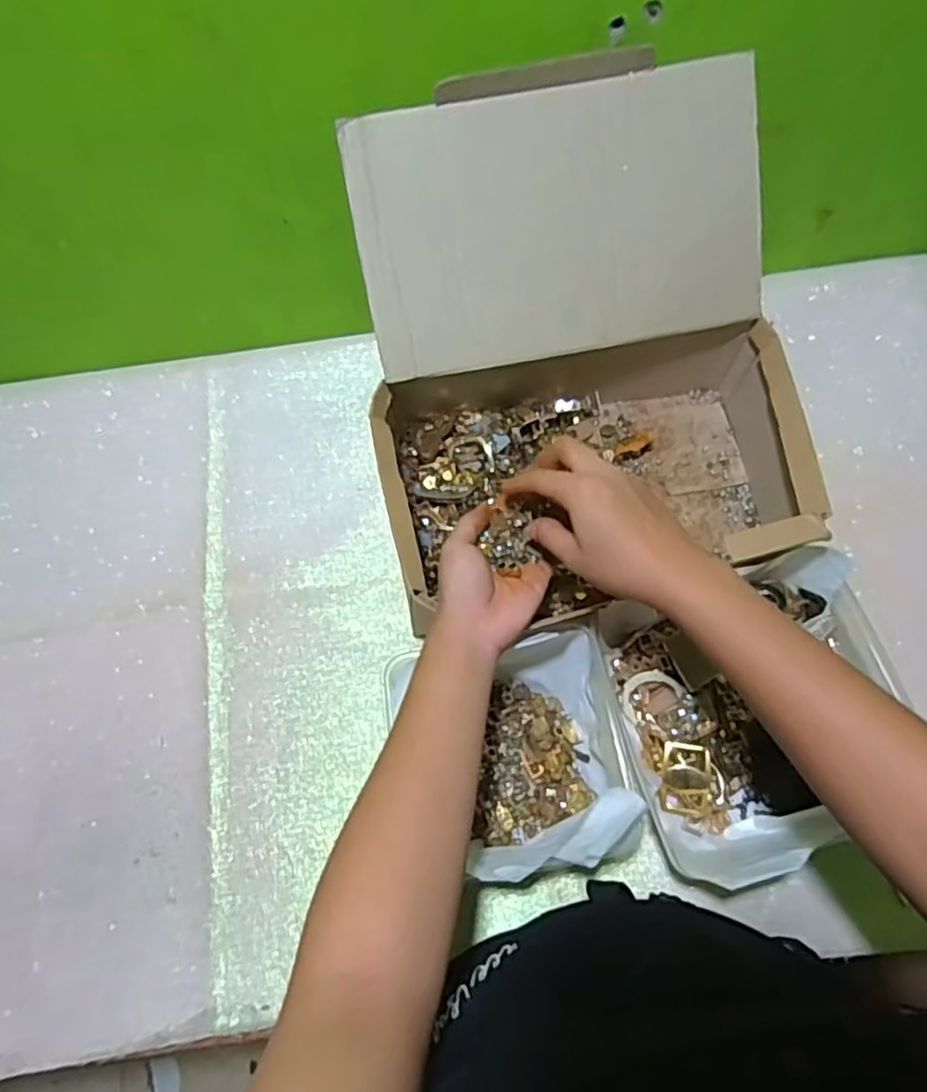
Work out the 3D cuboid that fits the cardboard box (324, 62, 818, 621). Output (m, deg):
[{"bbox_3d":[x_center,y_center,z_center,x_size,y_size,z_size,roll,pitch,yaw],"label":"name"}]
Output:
[{"bbox_3d":[0.091,-0.140,0.541,0.326,0.229,0.339,-9,66,-1],"label":"cardboard box"}]

